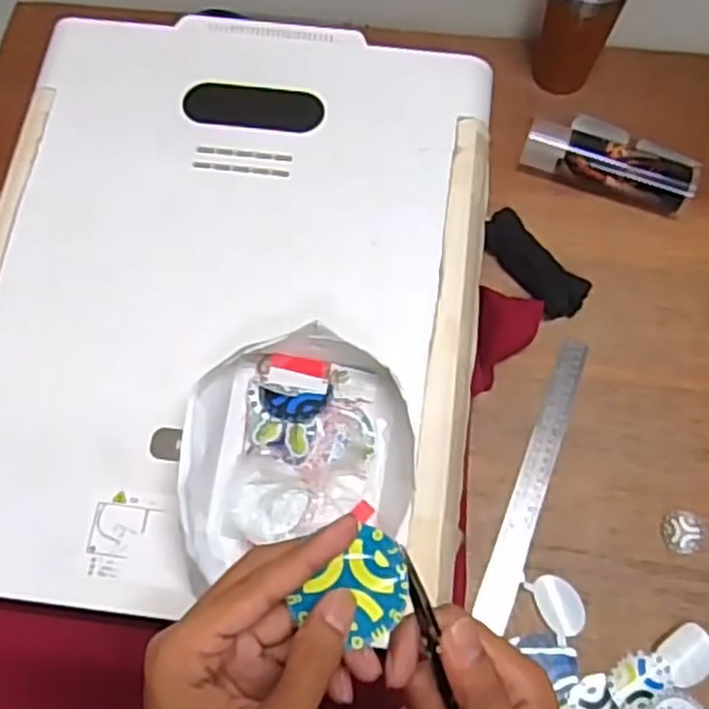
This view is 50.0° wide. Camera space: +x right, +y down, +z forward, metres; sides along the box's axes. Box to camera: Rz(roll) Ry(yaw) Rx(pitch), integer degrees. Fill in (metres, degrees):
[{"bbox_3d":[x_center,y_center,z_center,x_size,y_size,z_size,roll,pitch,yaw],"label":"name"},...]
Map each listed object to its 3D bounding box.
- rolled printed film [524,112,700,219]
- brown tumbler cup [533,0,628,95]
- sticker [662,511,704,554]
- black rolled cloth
[{"bbox_3d":[0.274,-0.208,0.818,0.181,0.046,0.076,25,72,8],"label":"rolled printed film"},{"bbox_3d":[0.239,-0.358,0.821,0.080,0.144,0.071,26,72,8],"label":"brown tumbler cup"},{"bbox_3d":[0.304,0.164,0.702,0.034,0.005,0.037,0,71,0],"label":"sticker"},{"bbox_3d":[0.185,-0.094,0.784,0.046,0.024,0.129,-35,75,-12],"label":"black rolled cloth"}]

